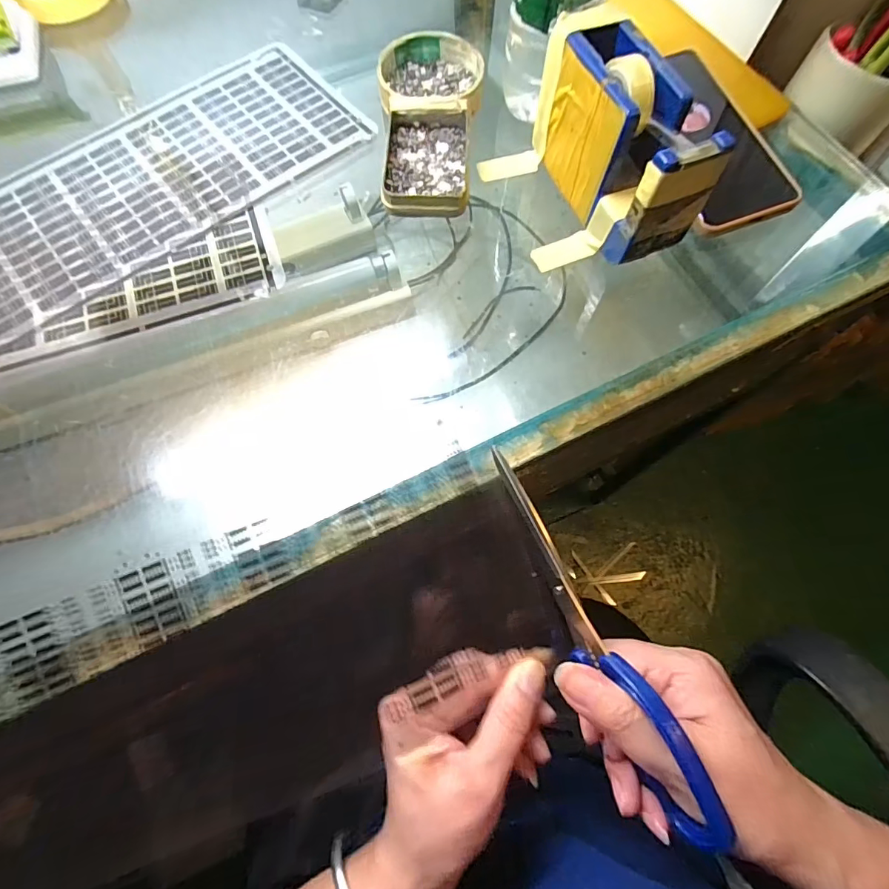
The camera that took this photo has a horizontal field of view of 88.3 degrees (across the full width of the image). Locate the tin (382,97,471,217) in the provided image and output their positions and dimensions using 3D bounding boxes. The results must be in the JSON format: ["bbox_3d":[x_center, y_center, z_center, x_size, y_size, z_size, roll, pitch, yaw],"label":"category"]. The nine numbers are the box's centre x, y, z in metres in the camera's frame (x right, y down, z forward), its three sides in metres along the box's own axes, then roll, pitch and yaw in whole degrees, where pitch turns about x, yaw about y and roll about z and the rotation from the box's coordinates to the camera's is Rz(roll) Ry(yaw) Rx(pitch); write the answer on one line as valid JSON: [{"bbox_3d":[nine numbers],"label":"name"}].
[{"bbox_3d":[-0.013,-0.211,0.335,0.060,0.017,0.097,0,70,0],"label":"tin"}]

